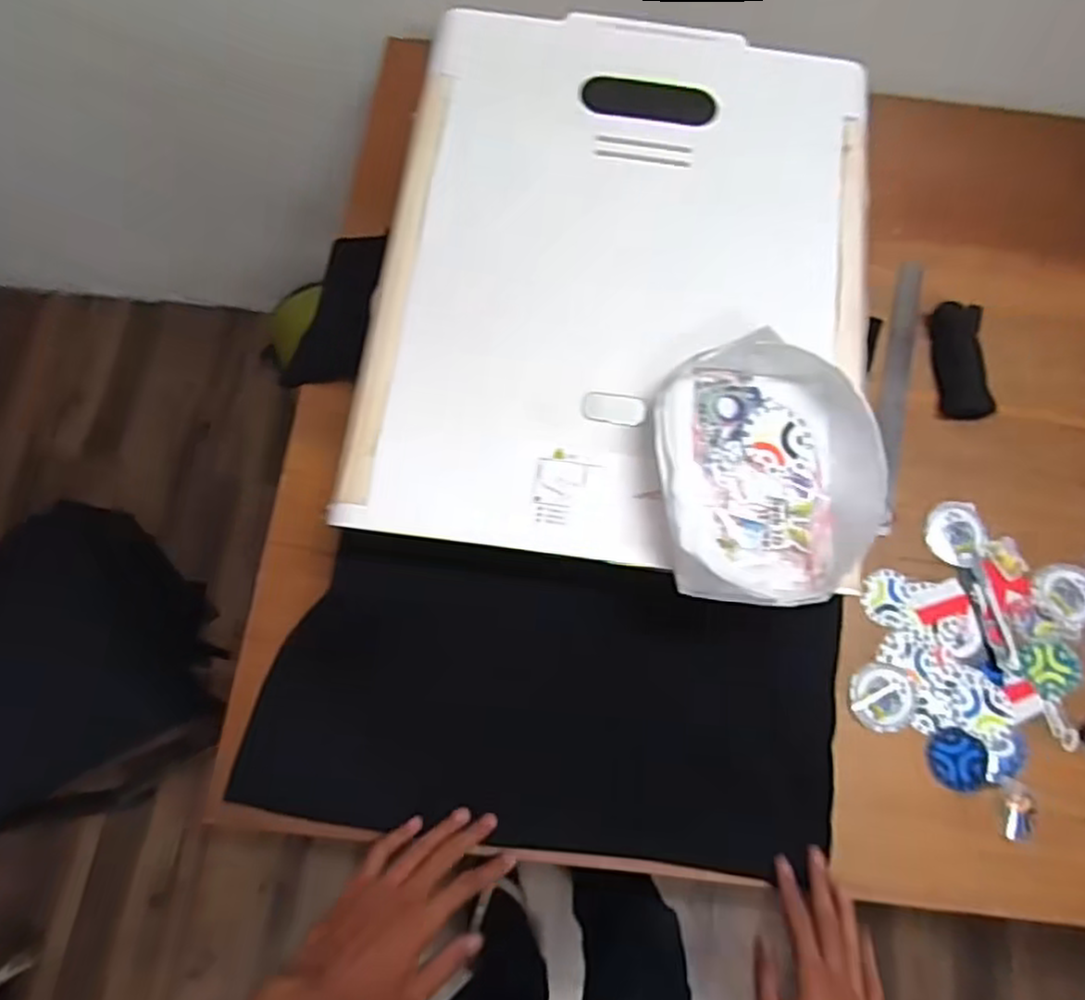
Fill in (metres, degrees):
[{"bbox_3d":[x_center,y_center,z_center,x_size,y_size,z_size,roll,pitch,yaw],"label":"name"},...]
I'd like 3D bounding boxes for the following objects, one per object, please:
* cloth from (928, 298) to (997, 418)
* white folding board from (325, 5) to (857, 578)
[{"bbox_3d":[0.437,-0.147,0.753,0.046,0.028,0.123,-2,73,-4],"label":"cloth"},{"bbox_3d":[0.073,-0.195,0.611,0.398,0.047,0.509,8,71,0],"label":"white folding board"}]

